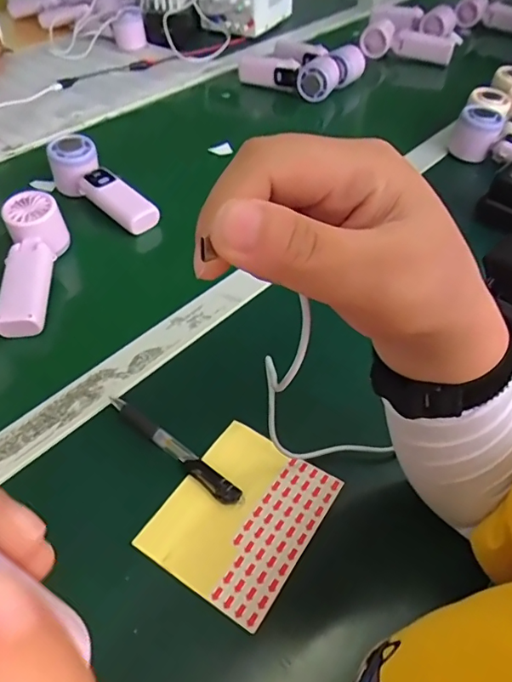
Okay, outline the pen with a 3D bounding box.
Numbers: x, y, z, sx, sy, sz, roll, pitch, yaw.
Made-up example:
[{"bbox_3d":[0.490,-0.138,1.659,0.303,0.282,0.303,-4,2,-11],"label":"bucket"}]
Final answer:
[{"bbox_3d":[-0.064,0.082,0.400,0.136,0.010,0.014,33,57,25],"label":"pen"}]

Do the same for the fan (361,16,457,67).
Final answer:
[{"bbox_3d":[0.300,-0.588,1.036,0.174,0.077,0.080,4,46,-17],"label":"fan"}]

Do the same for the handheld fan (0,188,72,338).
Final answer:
[{"bbox_3d":[-0.223,-0.081,0.519,0.056,0.058,0.158,-8,50,-7],"label":"handheld fan"}]

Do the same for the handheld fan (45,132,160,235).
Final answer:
[{"bbox_3d":[-0.182,-0.181,0.628,0.178,0.045,0.052,40,57,16],"label":"handheld fan"}]

